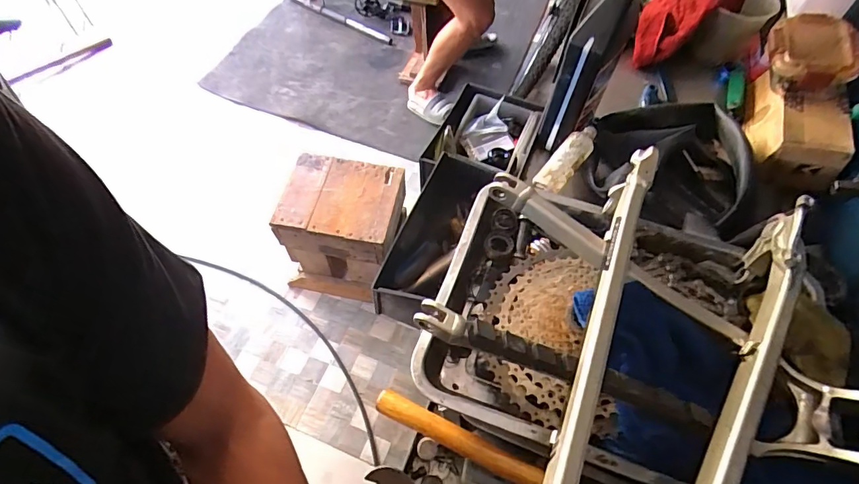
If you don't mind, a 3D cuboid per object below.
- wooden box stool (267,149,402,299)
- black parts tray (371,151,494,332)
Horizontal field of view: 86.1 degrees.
[{"bbox_3d":[-0.245,-0.022,1.391,0.303,0.410,0.249,12,59,5],"label":"wooden box stool"},{"bbox_3d":[0.002,-0.004,0.848,0.118,0.126,0.301,23,60,11],"label":"black parts tray"}]

